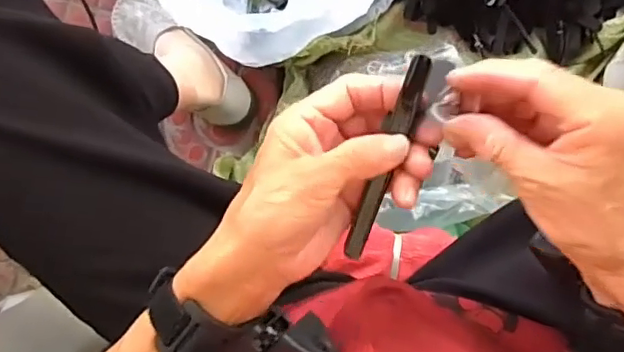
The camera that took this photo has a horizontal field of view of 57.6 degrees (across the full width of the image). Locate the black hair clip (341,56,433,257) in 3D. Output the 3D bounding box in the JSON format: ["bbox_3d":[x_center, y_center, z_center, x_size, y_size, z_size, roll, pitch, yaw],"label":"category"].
[{"bbox_3d":[0.039,-0.007,0.295,0.013,0.011,0.113,19,110,6],"label":"black hair clip"}]

